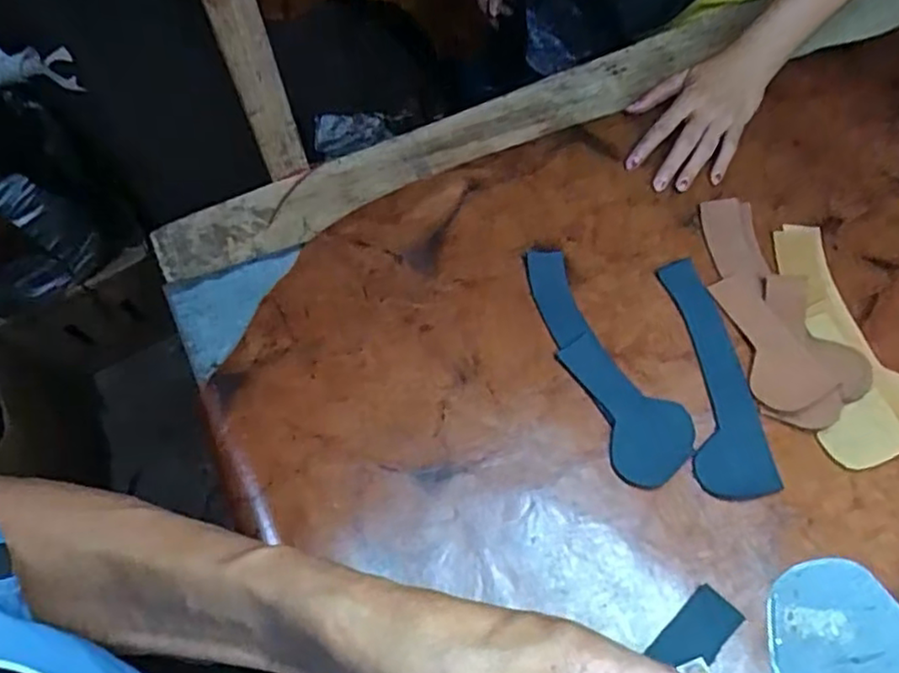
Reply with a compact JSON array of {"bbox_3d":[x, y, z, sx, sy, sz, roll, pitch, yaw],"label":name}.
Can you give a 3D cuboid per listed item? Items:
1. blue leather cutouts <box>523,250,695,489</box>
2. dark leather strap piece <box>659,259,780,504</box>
[{"bbox_3d":[0.123,0.015,0.546,0.065,0.004,0.216,-19,63,-10],"label":"blue leather cutouts"},{"bbox_3d":[0.206,0.028,0.541,0.056,0.006,0.202,-5,62,-2],"label":"dark leather strap piece"}]

